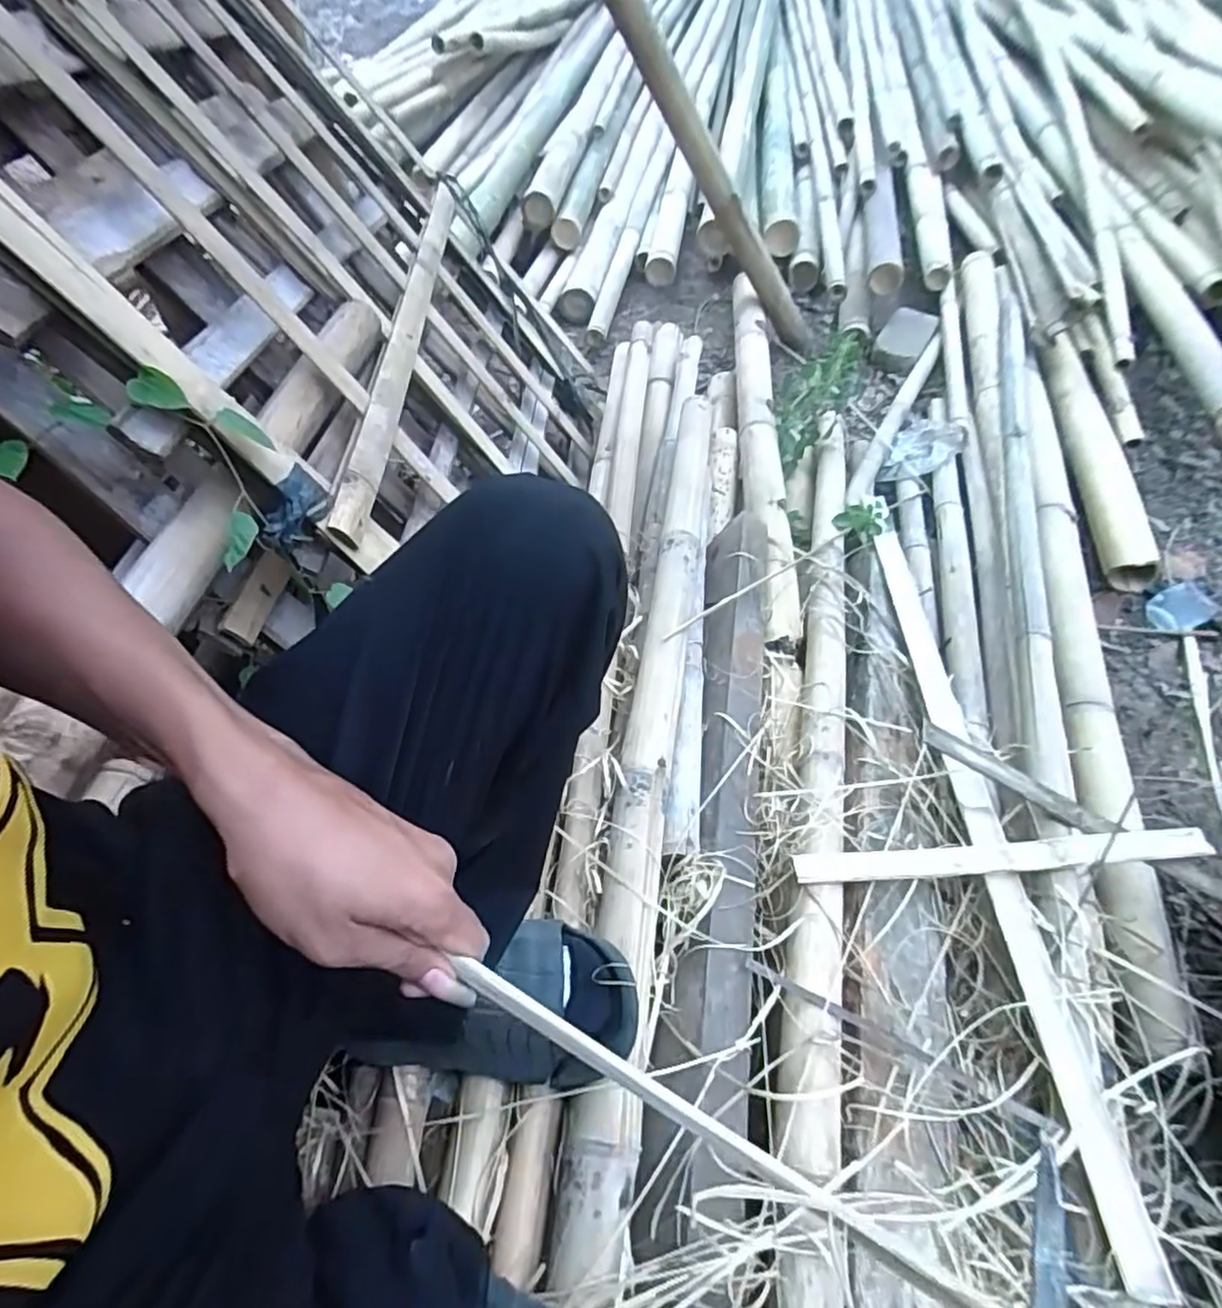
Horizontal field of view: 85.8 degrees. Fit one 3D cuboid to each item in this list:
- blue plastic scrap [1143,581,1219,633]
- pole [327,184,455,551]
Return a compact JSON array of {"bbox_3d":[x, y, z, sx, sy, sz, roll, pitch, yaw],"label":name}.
[{"bbox_3d":[0.964,-0.076,1.114,0.119,0.021,0.077,-28,58,-17],"label":"blue plastic scrap"},{"bbox_3d":[-0.259,-0.431,0.845,0.034,0.038,0.837,-3,54,0],"label":"pole"}]

